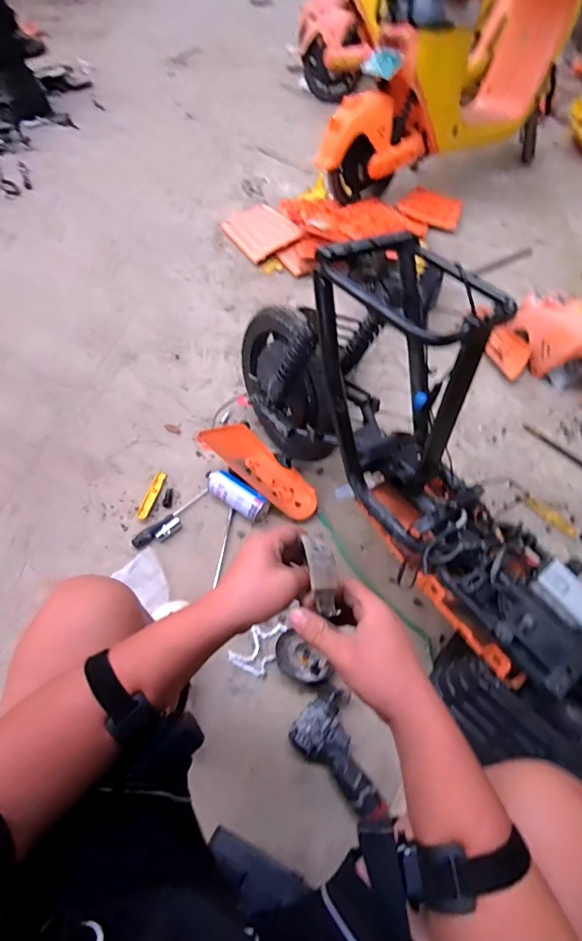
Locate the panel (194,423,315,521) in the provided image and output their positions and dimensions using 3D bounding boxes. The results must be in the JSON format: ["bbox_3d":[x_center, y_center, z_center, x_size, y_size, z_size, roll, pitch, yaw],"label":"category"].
[{"bbox_3d":[-0.078,-0.007,1.175,0.348,0.061,0.108,39,58,-2],"label":"panel"}]

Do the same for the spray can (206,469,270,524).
[{"bbox_3d":[-0.144,0.066,1.144,0.189,0.069,0.075,28,59,17],"label":"spray can"}]

